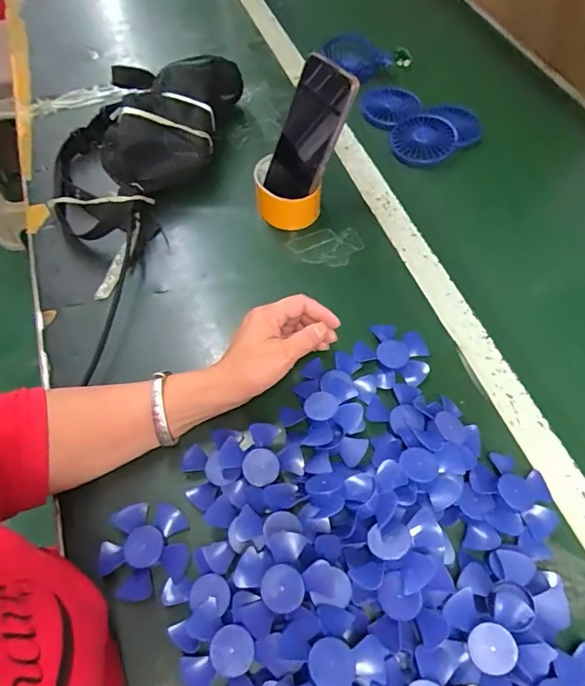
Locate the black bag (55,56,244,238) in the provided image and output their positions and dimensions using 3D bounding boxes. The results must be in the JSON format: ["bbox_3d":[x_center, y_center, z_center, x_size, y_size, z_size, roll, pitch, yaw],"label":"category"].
[{"bbox_3d":[-0.210,-0.279,0.634,0.218,0.079,0.319,22,62,13],"label":"black bag"}]

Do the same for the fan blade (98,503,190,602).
[{"bbox_3d":[-0.121,0.171,0.395,0.067,0.022,0.071,0,59,0],"label":"fan blade"}]

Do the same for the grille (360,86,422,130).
[{"bbox_3d":[0.143,-0.351,0.708,0.083,0.012,0.100,21,61,13],"label":"grille"}]

